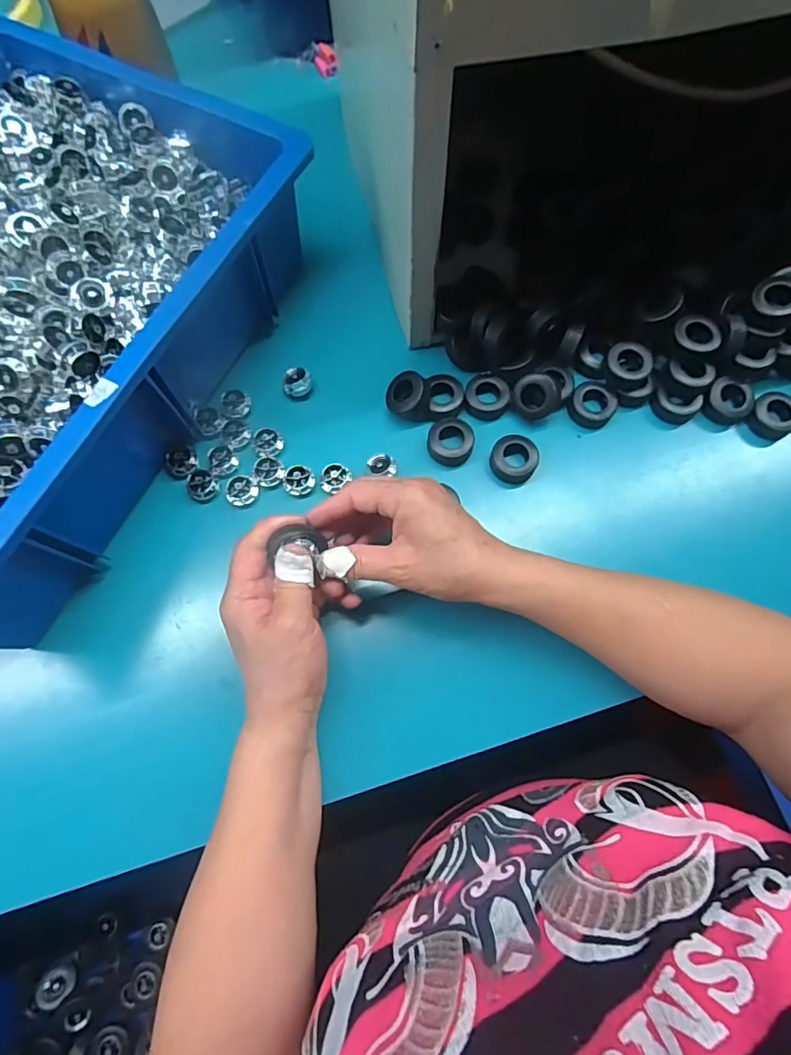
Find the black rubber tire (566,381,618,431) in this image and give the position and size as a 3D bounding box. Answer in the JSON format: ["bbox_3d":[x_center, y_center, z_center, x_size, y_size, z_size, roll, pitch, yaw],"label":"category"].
[{"bbox_3d":[0.164,-0.102,0.427,0.038,0.016,0.038,0,75,0],"label":"black rubber tire"}]

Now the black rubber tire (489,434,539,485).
[{"bbox_3d":[0.096,-0.055,0.411,0.036,0.020,0.035,0,75,0],"label":"black rubber tire"}]

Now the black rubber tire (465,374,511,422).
[{"bbox_3d":[0.077,-0.111,0.429,0.037,0.013,0.037,0,75,0],"label":"black rubber tire"}]

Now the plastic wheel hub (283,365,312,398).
[{"bbox_3d":[-0.084,-0.123,0.433,0.024,0.021,0.021,-10,75,-3],"label":"plastic wheel hub"}]

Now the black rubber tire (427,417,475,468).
[{"bbox_3d":[0.045,-0.069,0.415,0.036,0.020,0.035,0,75,0],"label":"black rubber tire"}]

